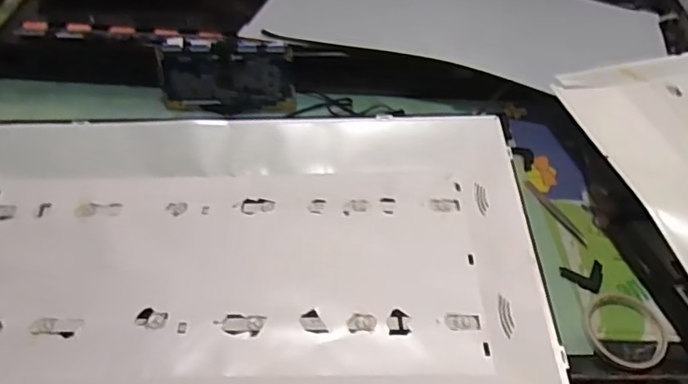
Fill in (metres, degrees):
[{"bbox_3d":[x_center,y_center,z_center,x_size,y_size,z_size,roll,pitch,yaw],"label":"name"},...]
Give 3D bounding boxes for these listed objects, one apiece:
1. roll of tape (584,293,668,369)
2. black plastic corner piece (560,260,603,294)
[{"bbox_3d":[0.312,0.153,0.634,0.085,0.015,0.084,2,44,-2],"label":"roll of tape"},{"bbox_3d":[0.284,0.094,0.679,0.047,0.004,0.049,23,47,19],"label":"black plastic corner piece"}]

